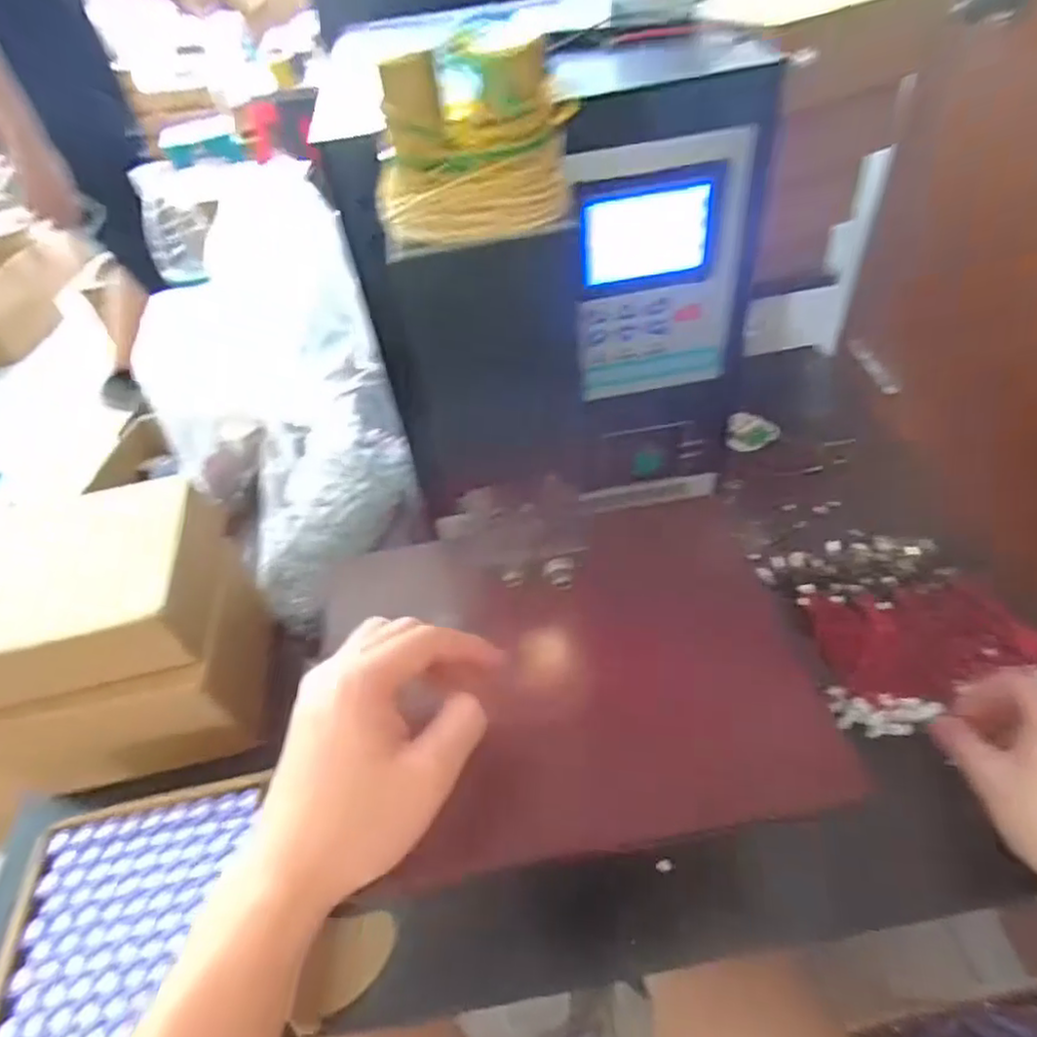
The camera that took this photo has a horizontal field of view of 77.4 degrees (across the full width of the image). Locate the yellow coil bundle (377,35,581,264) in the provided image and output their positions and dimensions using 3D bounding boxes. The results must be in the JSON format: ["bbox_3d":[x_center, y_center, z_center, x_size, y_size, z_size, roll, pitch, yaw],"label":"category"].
[{"bbox_3d":[-0.016,-0.124,0.221,0.067,0.054,0.019,-11,47,-3],"label":"yellow coil bundle"}]

